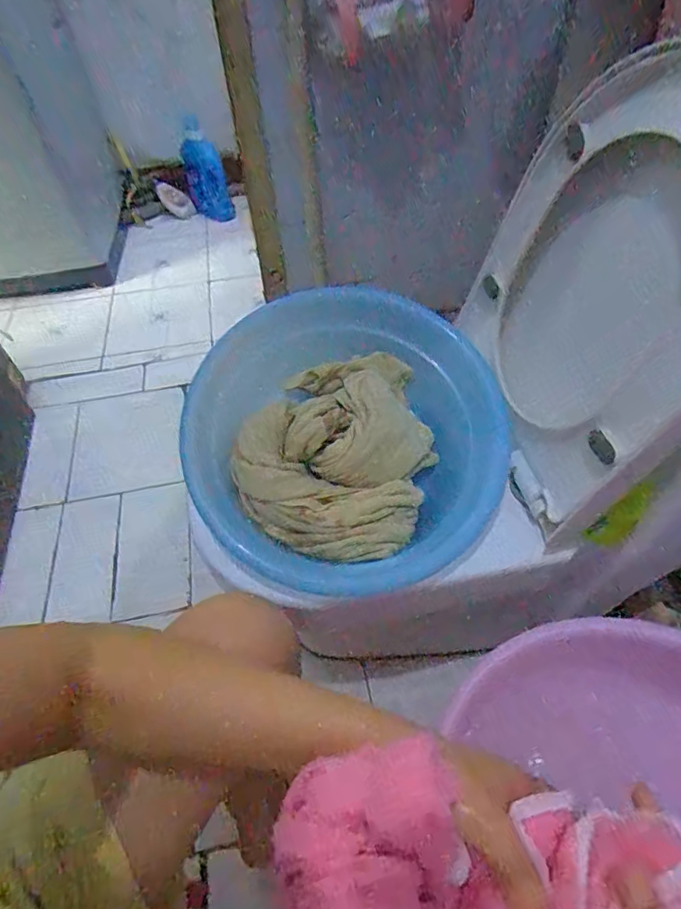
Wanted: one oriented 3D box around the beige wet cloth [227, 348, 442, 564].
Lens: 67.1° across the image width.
[{"bbox_3d":[0.002,-0.007,0.633,0.217,0.085,0.251,14,54,13],"label":"beige wet cloth"}]

